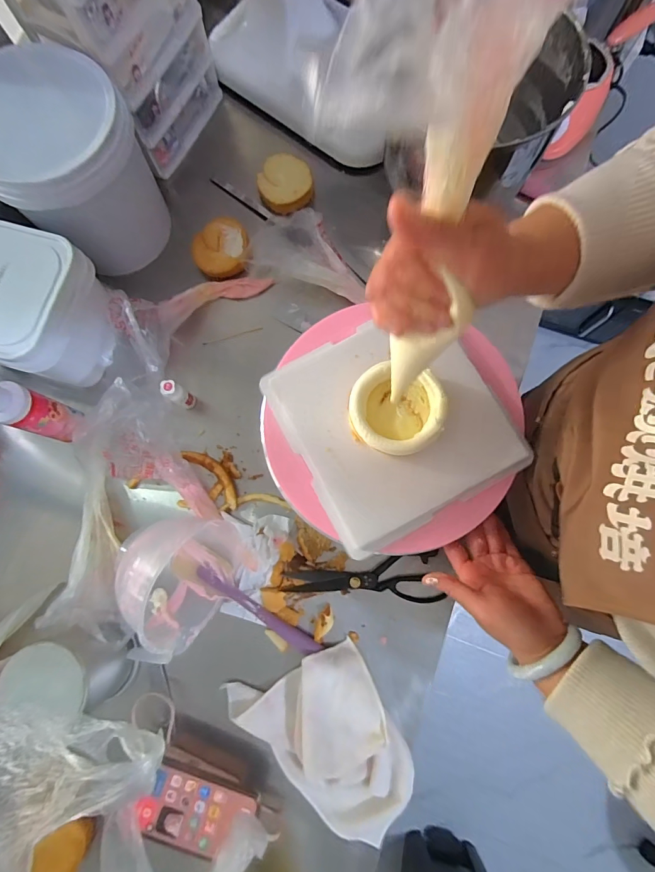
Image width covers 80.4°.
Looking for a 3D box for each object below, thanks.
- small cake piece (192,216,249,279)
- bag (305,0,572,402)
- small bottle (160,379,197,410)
[{"bbox_3d":[-0.167,-0.298,0.607,0.085,0.028,0.096,-11,80,-1],"label":"small cake piece"},{"bbox_3d":[0.050,-0.116,0.229,0.094,0.254,0.041,-9,55,0],"label":"bag"},{"bbox_3d":[-0.209,-0.058,0.548,0.023,0.073,0.022,0,80,1],"label":"small bottle"}]

